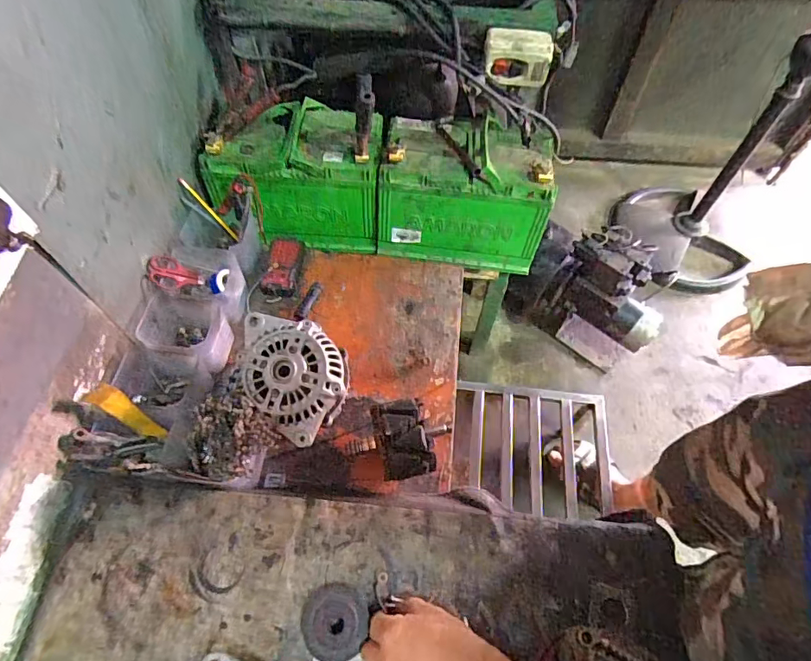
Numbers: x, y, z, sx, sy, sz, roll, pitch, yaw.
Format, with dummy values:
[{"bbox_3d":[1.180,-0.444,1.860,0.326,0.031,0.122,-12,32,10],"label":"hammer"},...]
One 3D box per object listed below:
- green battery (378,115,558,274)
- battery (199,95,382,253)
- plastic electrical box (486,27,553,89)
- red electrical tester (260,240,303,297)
[{"bbox_3d":[0.107,-0.261,0.909,0.292,0.206,0.179,6,60,3],"label":"green battery"},{"bbox_3d":[-0.193,-0.280,0.915,0.297,0.200,0.197,2,60,1],"label":"battery"},{"bbox_3d":[0.175,-0.426,0.760,0.108,0.063,0.053,1,60,0],"label":"plastic electrical box"},{"bbox_3d":[-0.210,-0.113,0.841,0.052,0.026,0.109,7,60,3],"label":"red electrical tester"}]

